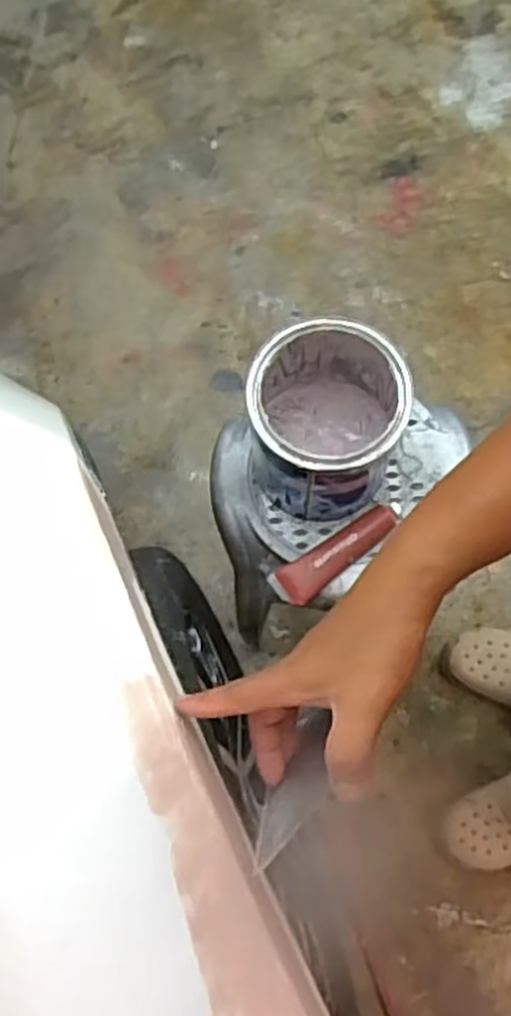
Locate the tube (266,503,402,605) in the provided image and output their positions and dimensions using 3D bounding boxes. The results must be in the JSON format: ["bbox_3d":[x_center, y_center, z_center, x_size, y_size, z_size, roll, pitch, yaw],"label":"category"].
[{"bbox_3d":[0.099,0.047,0.934,0.176,0.025,0.048,-39,73,-6],"label":"tube"}]

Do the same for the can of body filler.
[{"bbox_3d":[0.077,-0.090,0.877,0.155,0.212,0.164,-2,73,6],"label":"can of body filler"}]

